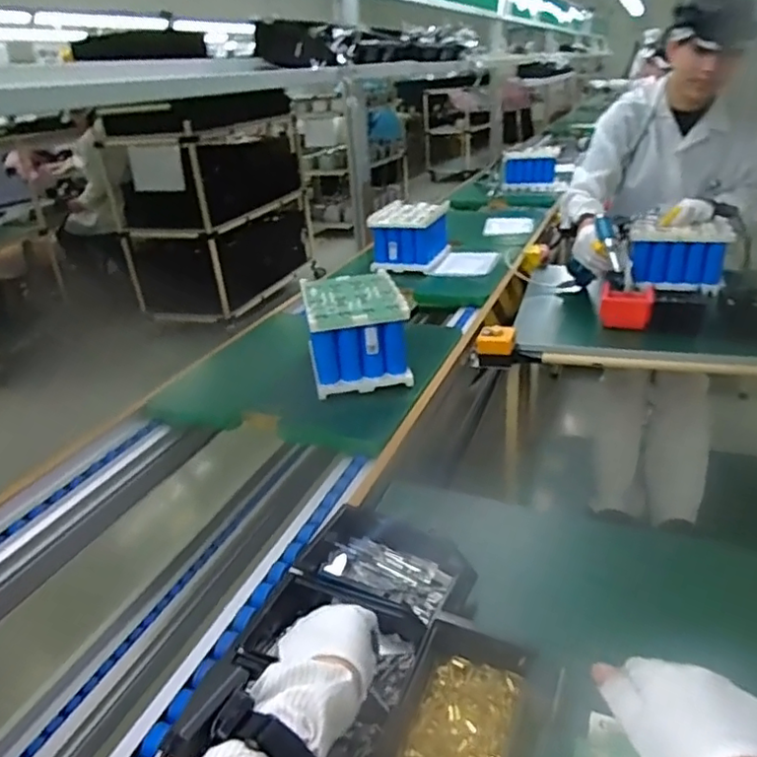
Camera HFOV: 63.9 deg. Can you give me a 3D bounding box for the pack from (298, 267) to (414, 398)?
[{"bbox_3d":[-0.048,-0.095,1.181,0.178,0.145,0.223,-8,27,-7],"label":"pack"}]

